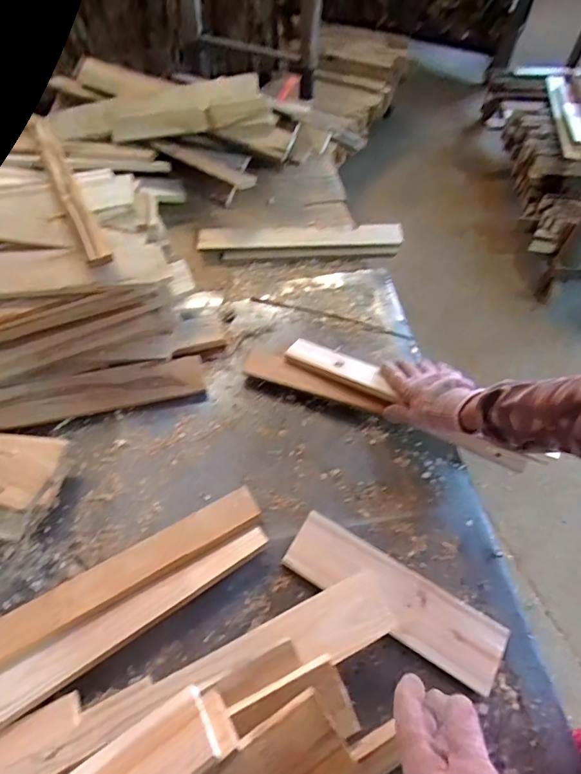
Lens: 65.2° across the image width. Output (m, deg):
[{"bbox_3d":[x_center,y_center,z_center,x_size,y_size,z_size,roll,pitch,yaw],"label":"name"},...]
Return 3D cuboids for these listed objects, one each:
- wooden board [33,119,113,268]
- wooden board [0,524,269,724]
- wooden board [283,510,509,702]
[{"bbox_3d":[-0.374,-0.337,0.760,0.037,0.018,0.426,-24,60,-15],"label":"wooden board"},{"bbox_3d":[-0.263,0.312,0.541,0.514,0.031,0.062,-30,63,-19],"label":"wooden board"},{"bbox_3d":[0.129,0.267,0.581,0.278,0.017,0.081,28,61,16],"label":"wooden board"}]

